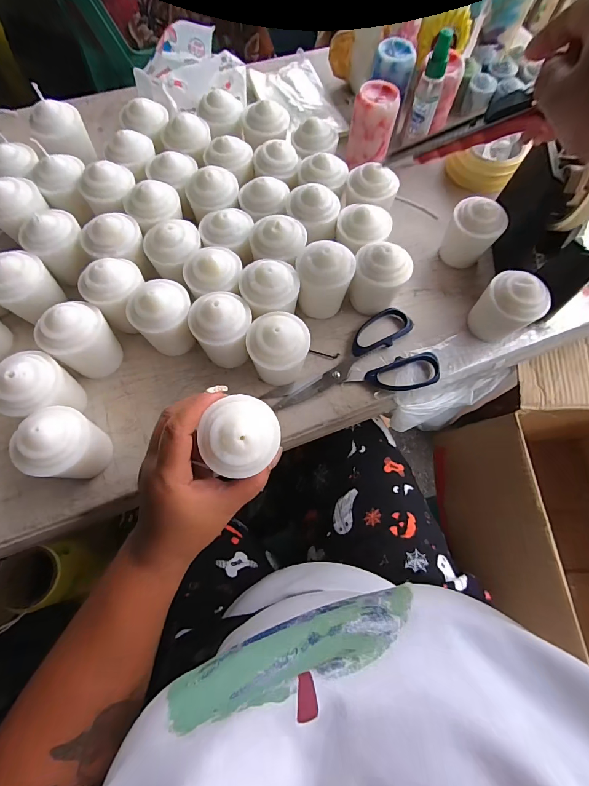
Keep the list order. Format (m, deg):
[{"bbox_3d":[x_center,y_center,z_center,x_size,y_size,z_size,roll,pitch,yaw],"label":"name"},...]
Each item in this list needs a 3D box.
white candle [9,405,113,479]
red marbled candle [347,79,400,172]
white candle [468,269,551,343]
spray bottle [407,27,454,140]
[{"bbox_3d":[-0.192,0.044,0.295,0.045,0.066,0.053,11,71,2],"label":"white candle"},{"bbox_3d":[0.095,-0.324,0.426,0.051,0.069,0.052,1,71,-1],"label":"red marbled candle"},{"bbox_3d":[0.216,-0.086,0.357,0.049,0.077,0.053,1,71,-1],"label":"white candle"},{"bbox_3d":[0.159,-0.355,0.408,0.029,0.102,0.026,19,72,5],"label":"spray bottle"}]

